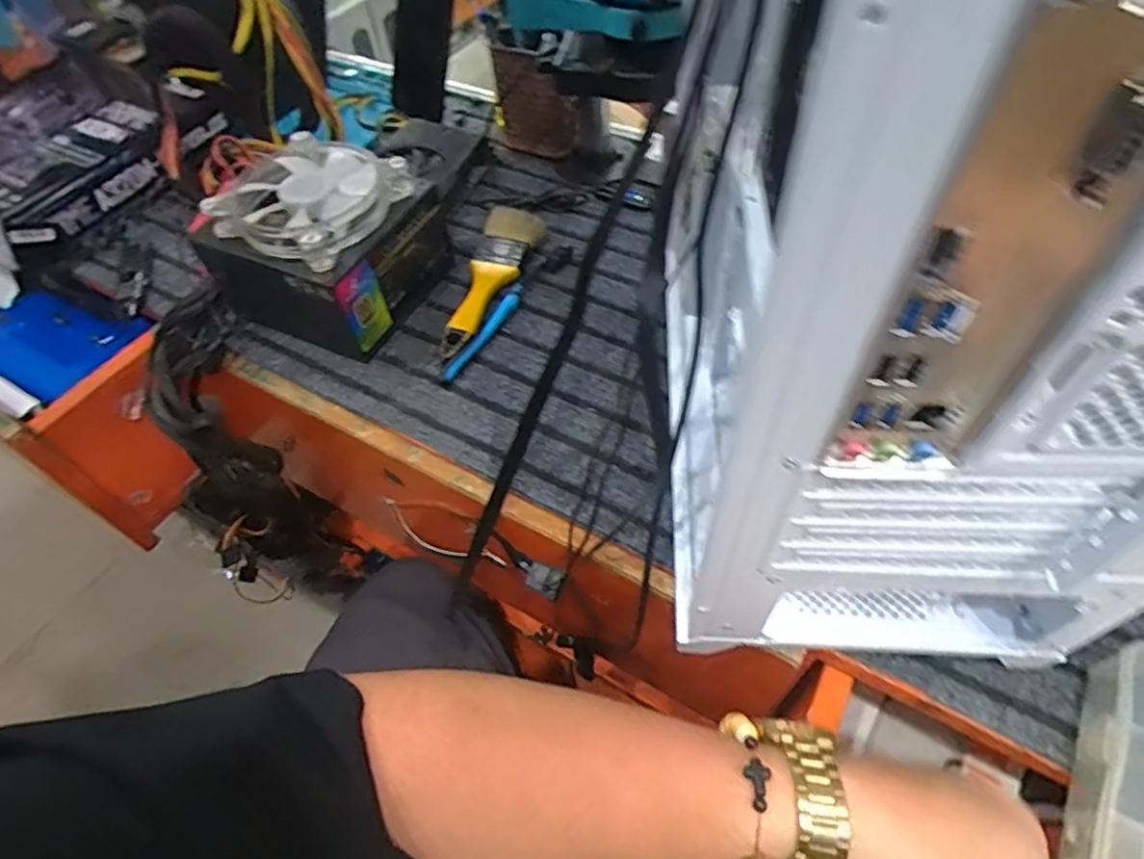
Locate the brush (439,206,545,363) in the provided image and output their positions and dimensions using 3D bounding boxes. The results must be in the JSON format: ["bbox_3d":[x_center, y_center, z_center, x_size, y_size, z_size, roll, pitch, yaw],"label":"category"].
[{"bbox_3d":[-0.073,-0.136,0.589,0.051,0.029,0.182,10,55,11],"label":"brush"}]

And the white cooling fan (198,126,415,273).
[{"bbox_3d":[-0.213,-0.191,0.534,0.124,0.030,0.128,27,59,21],"label":"white cooling fan"}]

